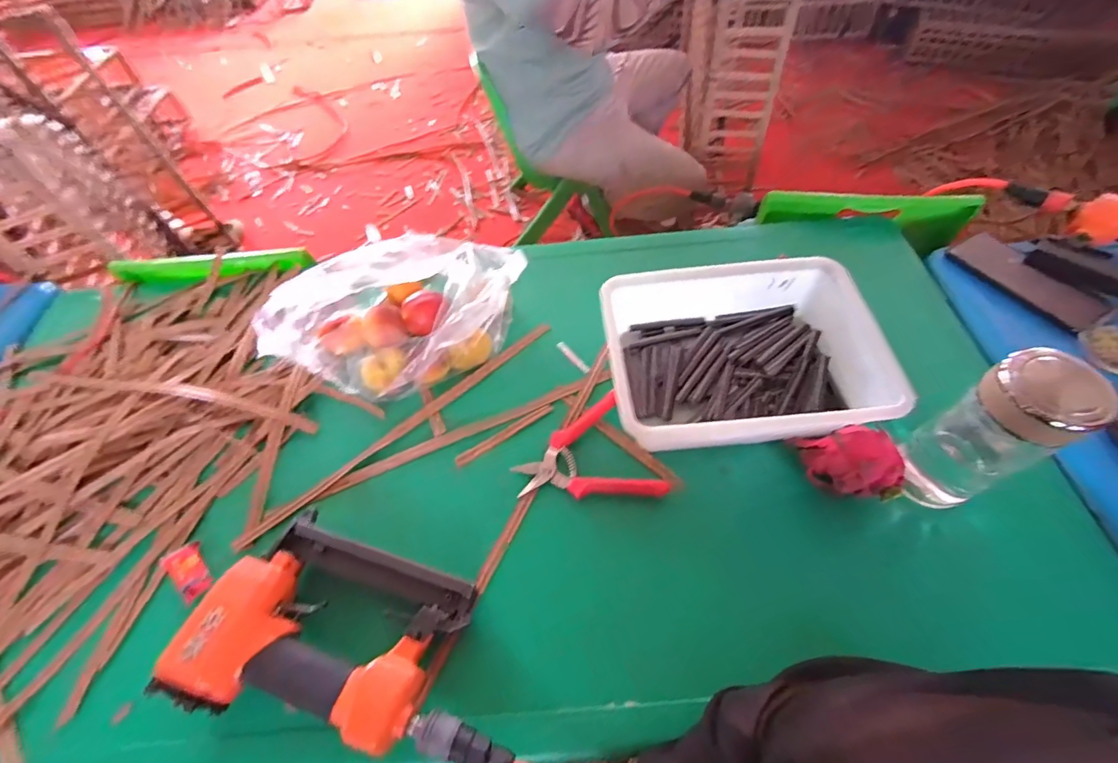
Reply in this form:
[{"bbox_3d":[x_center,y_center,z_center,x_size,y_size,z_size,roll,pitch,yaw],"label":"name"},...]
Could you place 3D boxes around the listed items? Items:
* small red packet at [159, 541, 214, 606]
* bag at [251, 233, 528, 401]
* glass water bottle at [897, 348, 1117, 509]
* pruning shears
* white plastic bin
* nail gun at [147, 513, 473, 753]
[{"bbox_3d":[-0.343,0.175,0.447,0.027,0.013,0.054,-37,65,-18],"label":"small red packet"},{"bbox_3d":[-0.180,-0.089,0.545,0.264,0.117,0.167,-29,61,-14],"label":"bag"},{"bbox_3d":[0.352,0.045,0.399,0.063,0.157,0.071,-19,57,-8],"label":"glass water bottle"},{"bbox_3d":[0.027,0.086,0.482,0.127,0.017,0.110,-25,62,-11],"label":"pruning shears"},{"bbox_3d":[0.185,-0.031,0.520,0.265,0.079,0.218,-6,60,-1],"label":"white plastic bin"},{"bbox_3d":[-0.189,0.209,0.393,0.193,0.060,0.159,19,61,14],"label":"nail gun"}]

